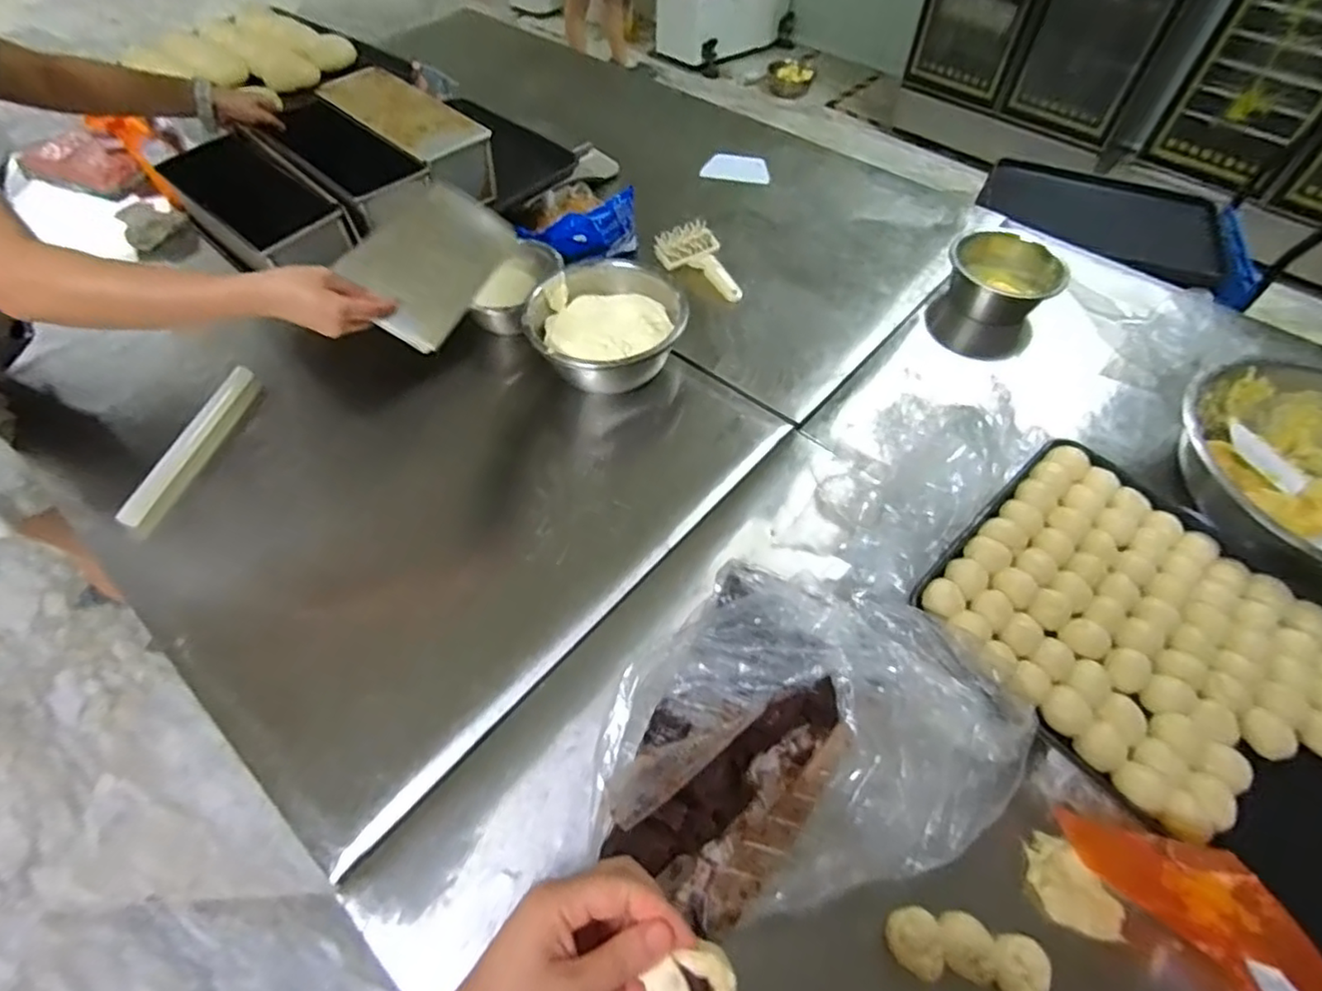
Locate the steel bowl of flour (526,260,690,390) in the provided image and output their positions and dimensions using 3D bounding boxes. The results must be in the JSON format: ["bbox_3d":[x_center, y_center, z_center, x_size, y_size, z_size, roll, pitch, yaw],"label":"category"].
[{"bbox_3d":[-0.088,-0.266,1.012,0.248,0.095,0.239,6,55,3],"label":"steel bowl of flour"}]

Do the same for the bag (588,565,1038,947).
[{"bbox_3d":[0.146,0.261,0.638,0.356,0.104,0.399,33,61,20],"label":"bag"}]

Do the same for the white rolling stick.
[{"bbox_3d":[-0.706,-0.082,0.942,0.033,0.028,0.303,7,55,3],"label":"white rolling stick"}]

